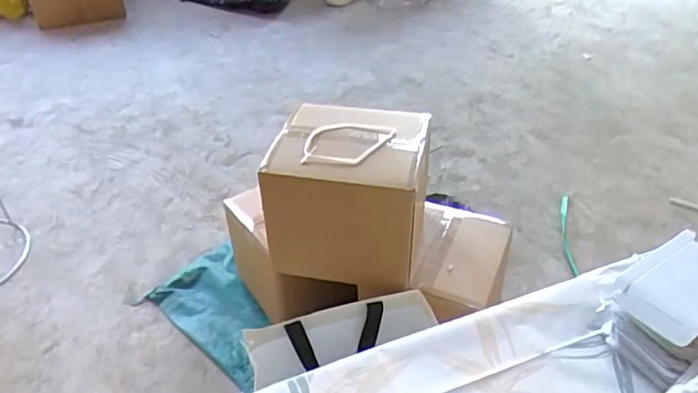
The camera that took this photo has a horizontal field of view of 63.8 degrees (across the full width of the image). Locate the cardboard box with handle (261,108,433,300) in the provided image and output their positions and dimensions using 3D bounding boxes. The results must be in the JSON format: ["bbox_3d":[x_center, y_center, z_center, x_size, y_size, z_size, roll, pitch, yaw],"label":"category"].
[{"bbox_3d":[0.005,-0.009,1.139,0.287,0.276,0.245,9,39,12],"label":"cardboard box with handle"}]

